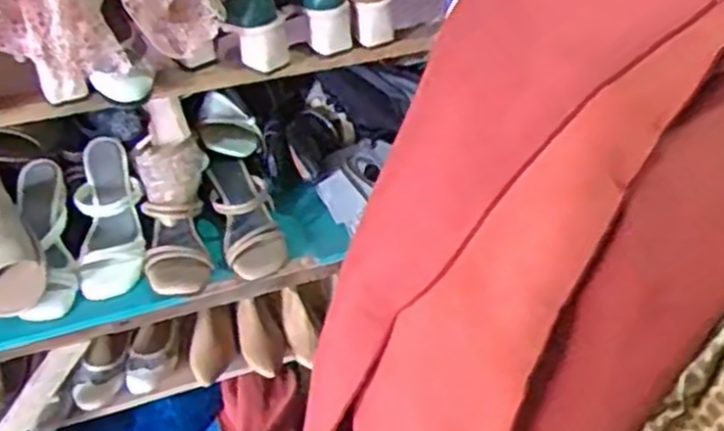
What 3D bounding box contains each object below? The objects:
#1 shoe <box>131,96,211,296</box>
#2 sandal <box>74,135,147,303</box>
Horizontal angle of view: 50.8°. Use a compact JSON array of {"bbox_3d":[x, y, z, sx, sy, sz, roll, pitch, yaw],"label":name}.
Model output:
[{"bbox_3d":[-0.265,-0.026,1.066,0.093,0.072,0.277,-7,74,-5],"label":"shoe"},{"bbox_3d":[-0.347,0.003,1.064,0.095,0.060,0.229,-8,67,-5],"label":"sandal"}]

